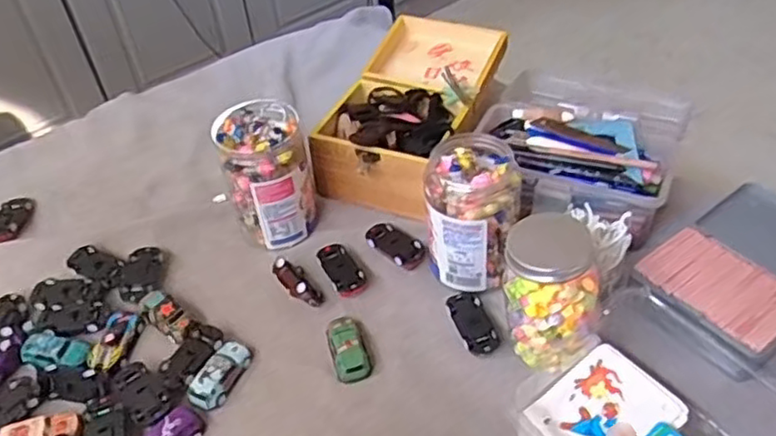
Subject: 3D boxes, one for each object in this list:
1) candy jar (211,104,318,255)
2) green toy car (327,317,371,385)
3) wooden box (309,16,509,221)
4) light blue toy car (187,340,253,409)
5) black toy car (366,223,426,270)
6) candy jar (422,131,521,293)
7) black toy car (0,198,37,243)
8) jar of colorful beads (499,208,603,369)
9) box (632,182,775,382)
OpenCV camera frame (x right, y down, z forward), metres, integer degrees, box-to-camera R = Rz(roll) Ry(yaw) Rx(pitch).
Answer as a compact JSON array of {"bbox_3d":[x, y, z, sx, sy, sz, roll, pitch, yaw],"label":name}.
[{"bbox_3d":[-0.118,-0.043,0.673,0.082,0.121,0.088,-3,46,3],"label":"candy jar"},{"bbox_3d":[-0.035,0.111,0.583,0.031,0.020,0.063,-14,47,-8],"label":"green toy car"},{"bbox_3d":[0.031,-0.126,0.765,0.137,0.086,0.251,15,50,19],"label":"wooden box"},{"bbox_3d":[-0.143,0.133,0.573,0.029,0.018,0.066,16,50,20],"label":"light blue toy car"},{"bbox_3d":[0.007,0.026,0.667,0.068,0.013,0.036,32,57,30],"label":"black toy car"},{"bbox_3d":[0.076,-0.006,0.606,0.079,0.117,0.088,4,47,9],"label":"candy jar"},{"bbox_3d":[-0.412,0.001,0.730,0.035,0.017,0.068,0,47,5],"label":"black toy car"},{"bbox_3d":[0.130,0.061,0.527,0.077,0.115,0.067,11,49,15],"label":"jar of colorful beads"},{"bbox_3d":[0.312,0.051,0.592,0.223,0.061,0.129,-26,49,-35],"label":"box"}]

